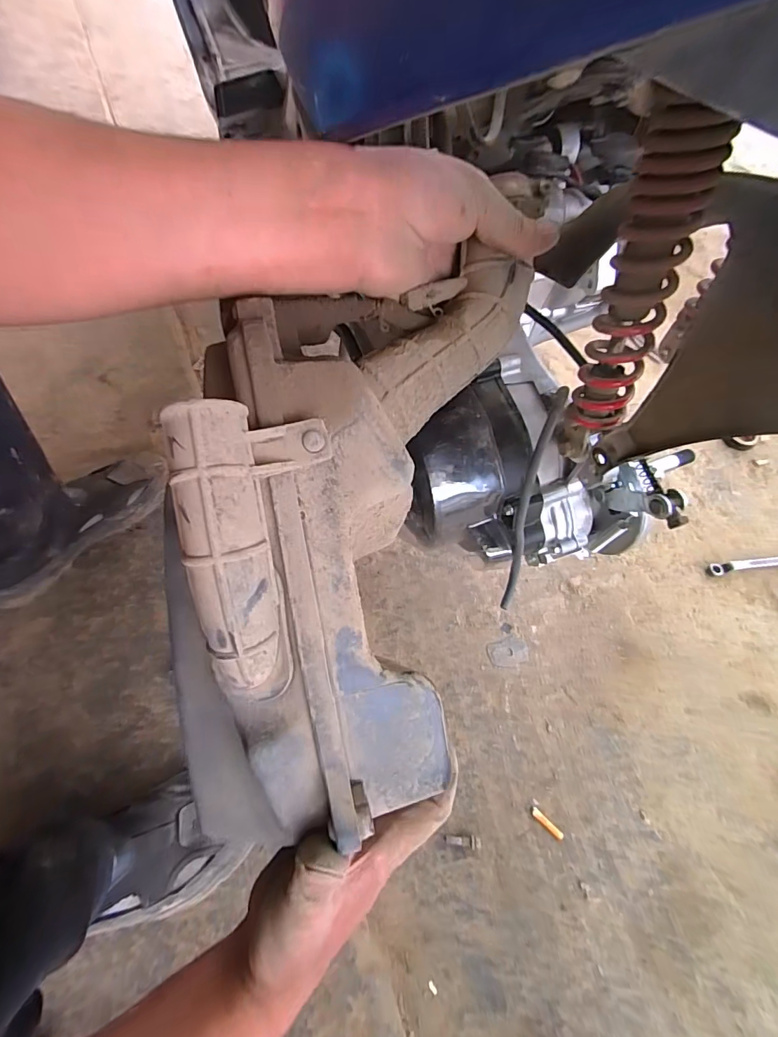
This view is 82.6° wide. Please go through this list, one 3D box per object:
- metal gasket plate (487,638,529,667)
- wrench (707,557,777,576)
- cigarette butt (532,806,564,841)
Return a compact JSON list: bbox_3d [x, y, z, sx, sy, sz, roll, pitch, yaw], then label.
[{"bbox_3d":[0.161,0.180,0.594,0.053,0.004,0.034,-13,64,-9],"label":"metal gasket plate"},{"bbox_3d":[0.574,0.064,0.661,0.199,0.012,0.021,-6,63,-5],"label":"wrench"},{"bbox_3d":[0.181,0.348,0.504,0.009,0.005,0.039,-41,71,-20],"label":"cigarette butt"}]

